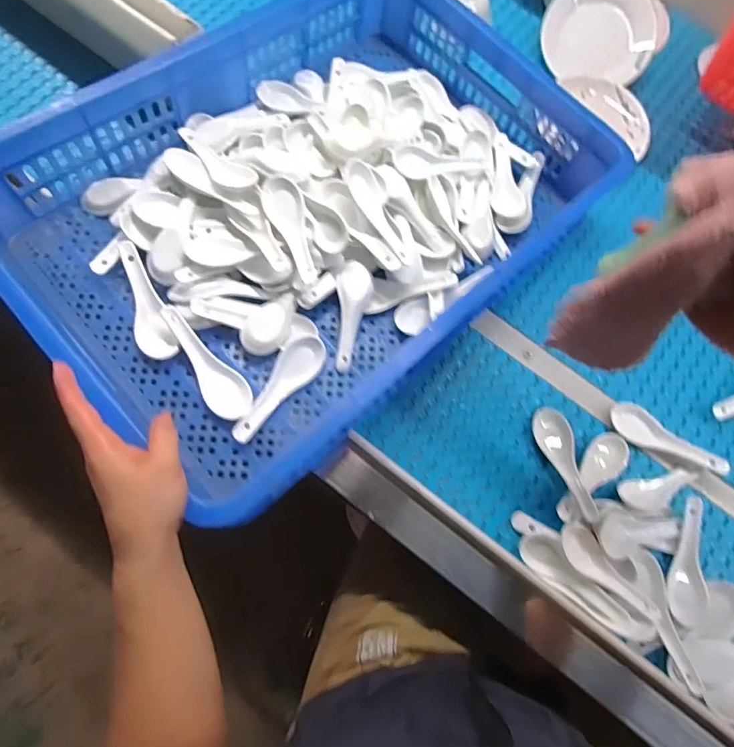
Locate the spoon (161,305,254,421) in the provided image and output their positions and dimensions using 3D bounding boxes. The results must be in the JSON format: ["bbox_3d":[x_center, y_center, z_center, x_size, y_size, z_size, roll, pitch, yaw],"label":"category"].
[{"bbox_3d":[-0.160,-0.008,0.452,0.040,0.021,0.128,-43,81,-13],"label":"spoon"}]

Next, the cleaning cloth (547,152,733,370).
[{"bbox_3d":[0.203,-0.070,0.317,0.071,0.181,0.051,41,50,8],"label":"cleaning cloth"}]

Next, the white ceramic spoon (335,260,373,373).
[{"bbox_3d":[-0.017,-0.065,0.497,0.037,0.018,0.124,6,74,-2],"label":"white ceramic spoon"}]

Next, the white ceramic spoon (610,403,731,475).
[{"bbox_3d":[0.333,0.075,0.518,0.123,0.024,0.044,31,75,5],"label":"white ceramic spoon"}]

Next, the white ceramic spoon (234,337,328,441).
[{"bbox_3d":[-0.088,0.012,0.459,0.036,0.023,0.122,35,76,6],"label":"white ceramic spoon"}]

